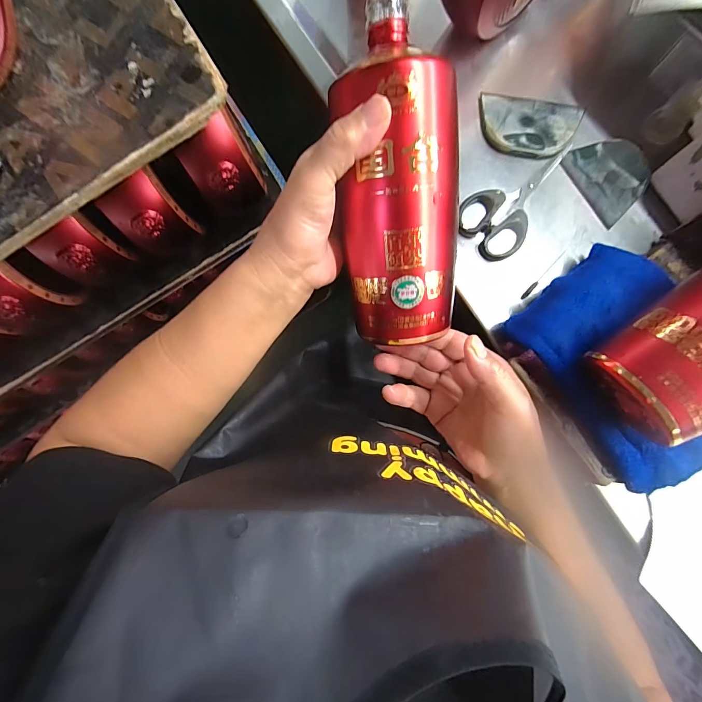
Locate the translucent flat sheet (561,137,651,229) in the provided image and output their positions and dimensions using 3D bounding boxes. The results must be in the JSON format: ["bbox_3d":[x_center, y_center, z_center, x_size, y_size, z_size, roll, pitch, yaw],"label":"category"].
[{"bbox_3d":[0.245,-0.165,0.329,0.059,0.004,0.077,-31,84,11],"label":"translucent flat sheet"}]

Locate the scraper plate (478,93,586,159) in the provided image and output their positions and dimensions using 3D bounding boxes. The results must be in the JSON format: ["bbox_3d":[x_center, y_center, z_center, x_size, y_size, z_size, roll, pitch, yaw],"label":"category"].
[{"bbox_3d":[0.171,-0.217,0.338,0.095,0.013,0.060,13,87,5],"label":"scraper plate"}]

